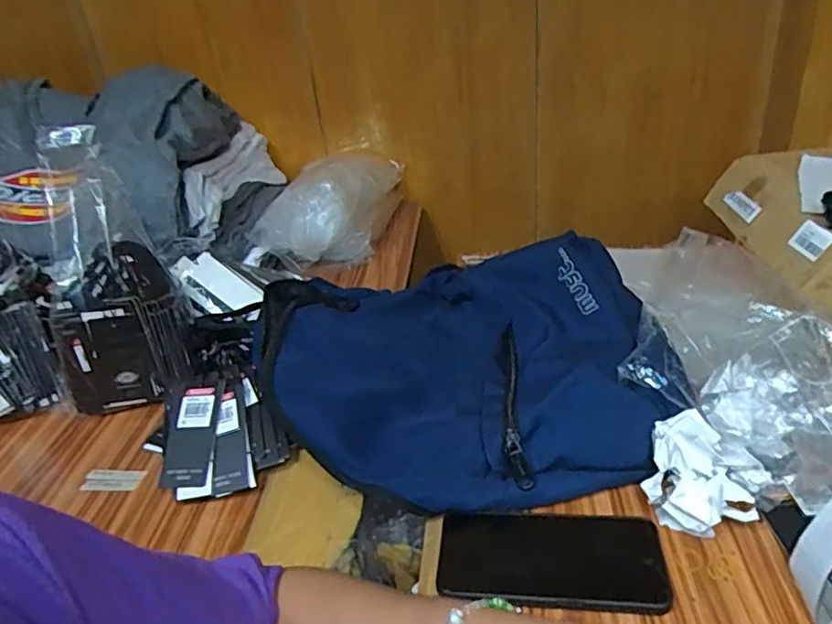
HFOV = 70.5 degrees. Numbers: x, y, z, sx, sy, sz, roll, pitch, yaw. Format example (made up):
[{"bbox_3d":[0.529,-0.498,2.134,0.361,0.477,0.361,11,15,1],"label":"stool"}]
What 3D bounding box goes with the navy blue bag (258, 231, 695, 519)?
[{"bbox_3d":[0.038,0.047,0.625,0.411,0.087,0.338,-5,31,4],"label":"navy blue bag"}]

